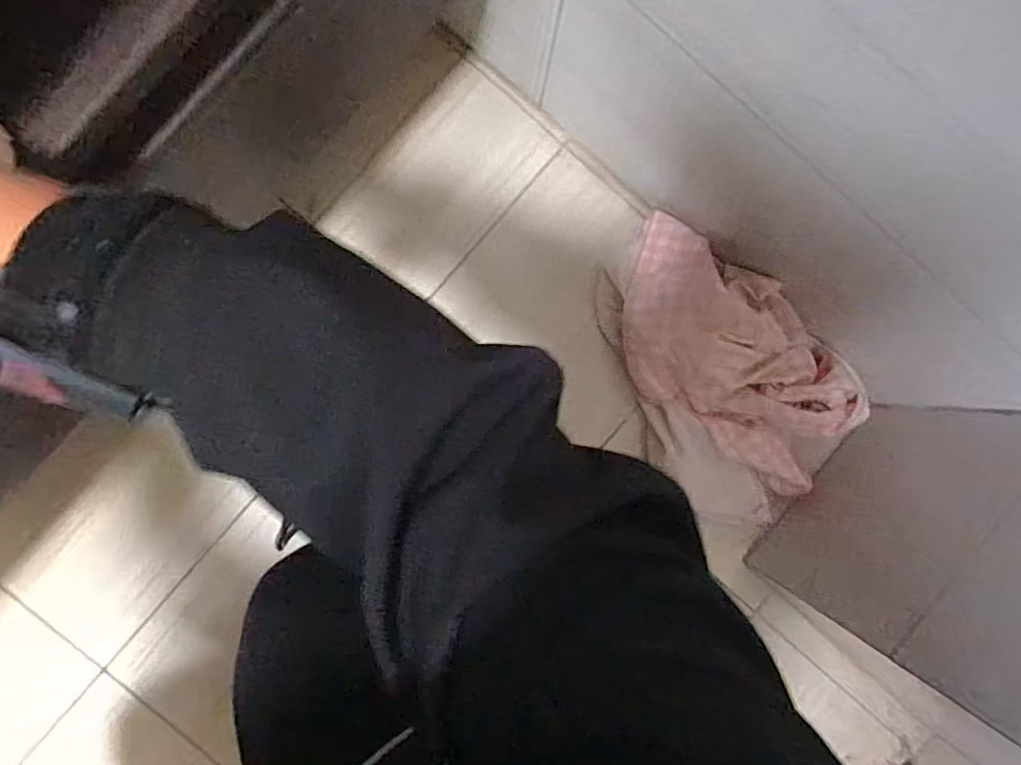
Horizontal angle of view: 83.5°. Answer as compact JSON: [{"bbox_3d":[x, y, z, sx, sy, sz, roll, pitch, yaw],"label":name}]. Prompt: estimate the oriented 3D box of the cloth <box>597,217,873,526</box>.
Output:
[{"bbox_3d":[0.252,-0.004,0.698,0.357,0.116,0.228,44,89,-1],"label":"cloth"}]

